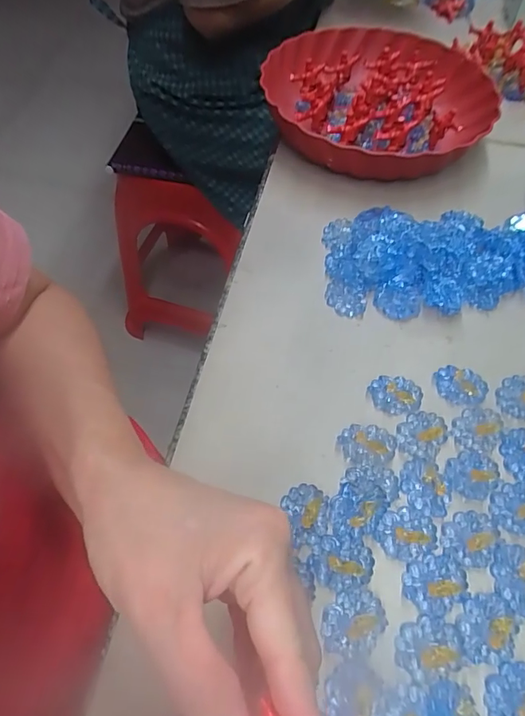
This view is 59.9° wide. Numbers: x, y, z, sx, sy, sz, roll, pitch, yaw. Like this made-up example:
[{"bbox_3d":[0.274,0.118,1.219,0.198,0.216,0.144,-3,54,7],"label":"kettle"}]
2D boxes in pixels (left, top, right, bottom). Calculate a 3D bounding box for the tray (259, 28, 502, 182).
[{"bbox_3d":[0.120,-0.272,0.495,0.239,0.070,0.221,19,59,10],"label":"tray"}]

